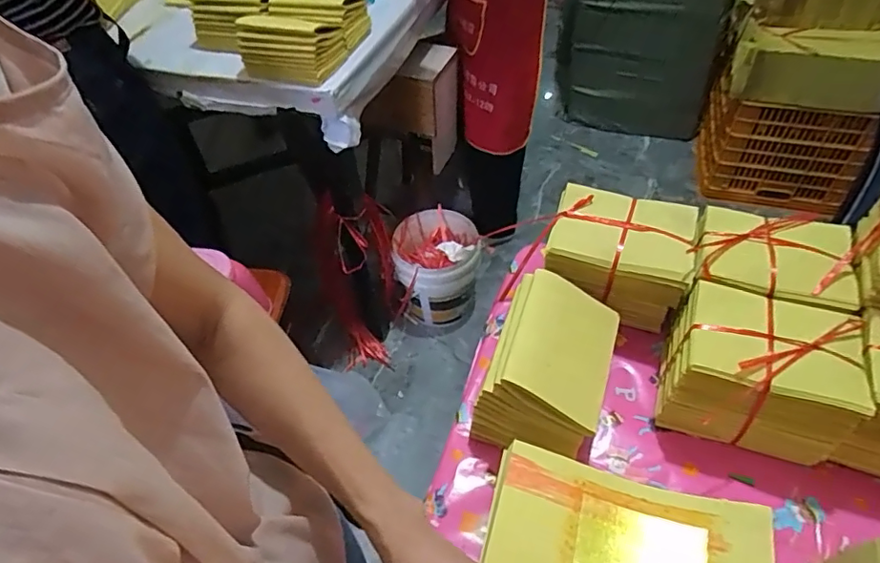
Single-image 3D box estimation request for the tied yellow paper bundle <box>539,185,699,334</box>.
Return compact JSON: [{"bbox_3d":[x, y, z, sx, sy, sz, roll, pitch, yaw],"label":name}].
[{"bbox_3d":[0.224,-0.031,0.695,0.162,0.120,0.113,13,51,15],"label":"tied yellow paper bundle"}]

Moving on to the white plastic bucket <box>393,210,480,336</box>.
[{"bbox_3d":[-0.007,-0.018,1.643,0.243,0.309,0.254,-2,49,2],"label":"white plastic bucket"}]

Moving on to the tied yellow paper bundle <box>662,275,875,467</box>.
[{"bbox_3d":[0.343,0.101,0.598,0.165,0.136,0.124,13,51,15],"label":"tied yellow paper bundle"}]

